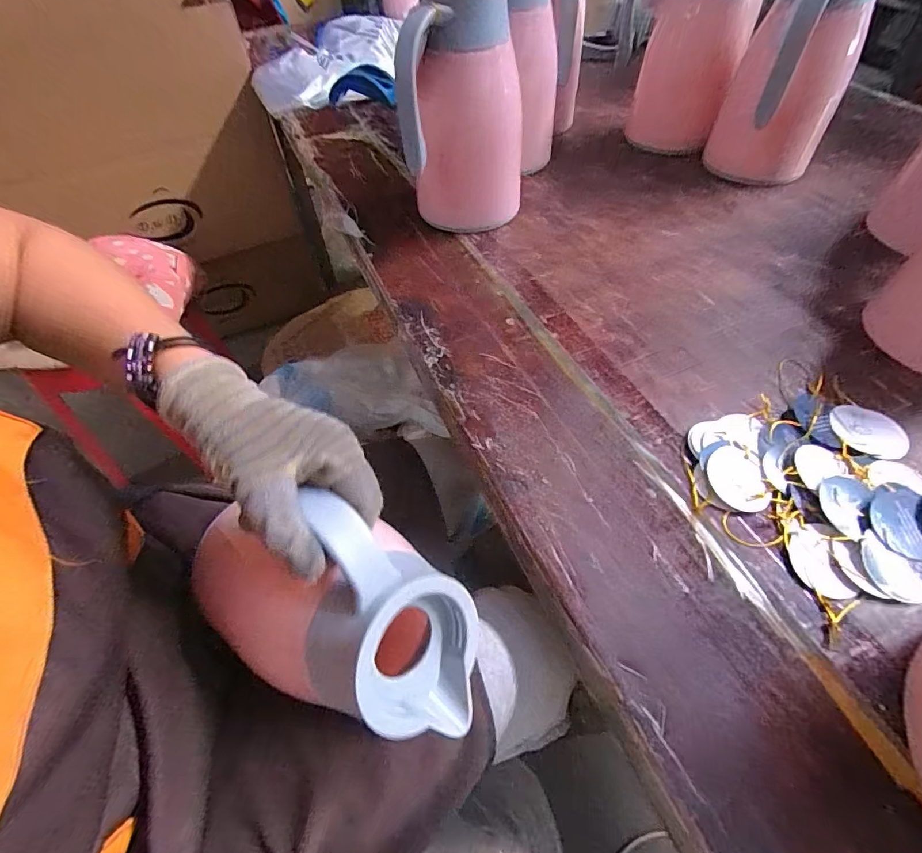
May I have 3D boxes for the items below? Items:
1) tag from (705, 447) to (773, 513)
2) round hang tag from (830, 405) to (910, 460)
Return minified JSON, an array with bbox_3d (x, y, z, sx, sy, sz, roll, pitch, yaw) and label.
[{"bbox_3d":[0.221,0.042,0.361,0.043,0.009,0.054,0,54,2],"label":"tag"},{"bbox_3d":[0.350,0.004,0.386,0.055,0.004,0.056,1,52,-2],"label":"round hang tag"}]

